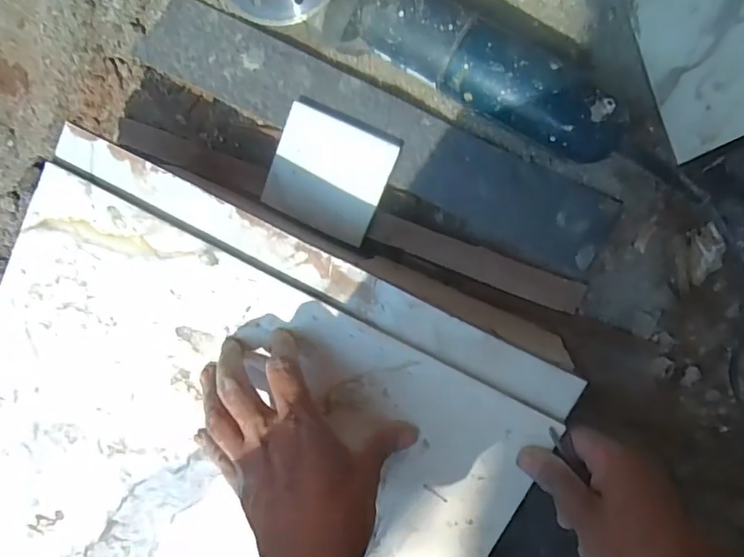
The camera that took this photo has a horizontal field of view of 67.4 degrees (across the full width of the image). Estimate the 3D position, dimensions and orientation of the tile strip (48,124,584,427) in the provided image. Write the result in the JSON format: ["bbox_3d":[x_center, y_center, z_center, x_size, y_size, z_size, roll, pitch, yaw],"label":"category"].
[{"bbox_3d":[-0.037,-0.008,0.385,0.392,0.006,0.028,27,93,1],"label":"tile strip"}]

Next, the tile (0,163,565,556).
[{"bbox_3d":[-0.135,0.188,0.421,0.399,0.011,0.397,27,101,1],"label":"tile"}]

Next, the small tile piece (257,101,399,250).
[{"bbox_3d":[-0.034,-0.080,0.433,0.087,0.010,0.083,23,98,-4],"label":"small tile piece"}]

